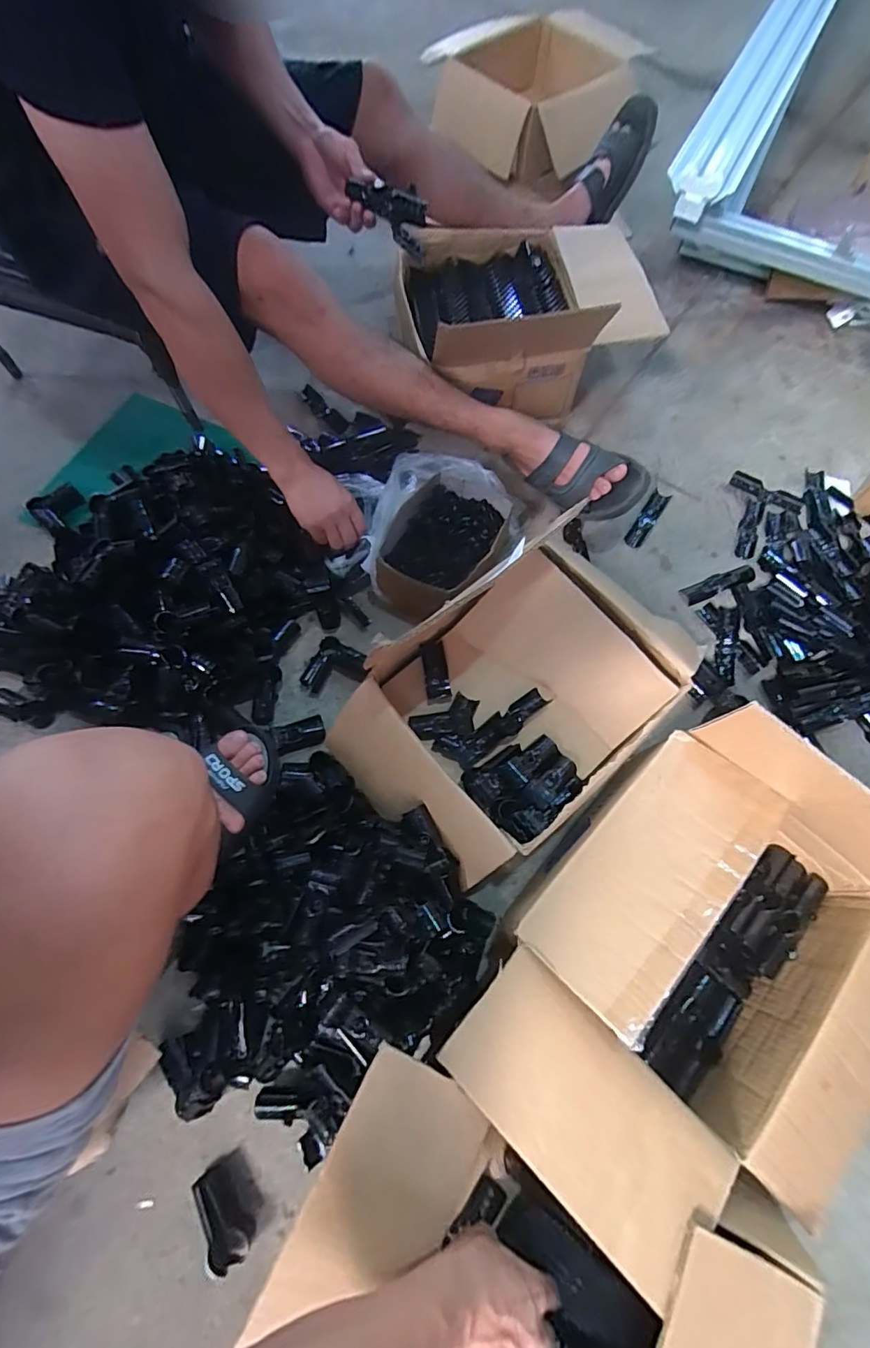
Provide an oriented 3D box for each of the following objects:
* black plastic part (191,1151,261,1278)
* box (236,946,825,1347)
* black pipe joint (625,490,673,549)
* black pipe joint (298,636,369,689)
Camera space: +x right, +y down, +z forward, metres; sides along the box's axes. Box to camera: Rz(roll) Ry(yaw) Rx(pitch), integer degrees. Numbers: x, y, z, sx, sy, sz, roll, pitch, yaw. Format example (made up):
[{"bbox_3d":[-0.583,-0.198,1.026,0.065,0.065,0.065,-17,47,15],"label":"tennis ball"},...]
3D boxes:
[{"bbox_3d":[-0.217,0.564,0.552,0.053,0.033,0.080,-30,71,-12],"label":"black plastic part"},{"bbox_3d":[0.076,0.564,0.467,0.406,0.160,0.469,28,70,10],"label":"box"},{"bbox_3d":[0.368,-0.270,0.908,0.032,0.016,0.132,32,71,12],"label":"black pipe joint"},{"bbox_3d":[-0.153,-0.020,0.770,0.095,0.026,0.058,-13,69,-6],"label":"black pipe joint"}]

